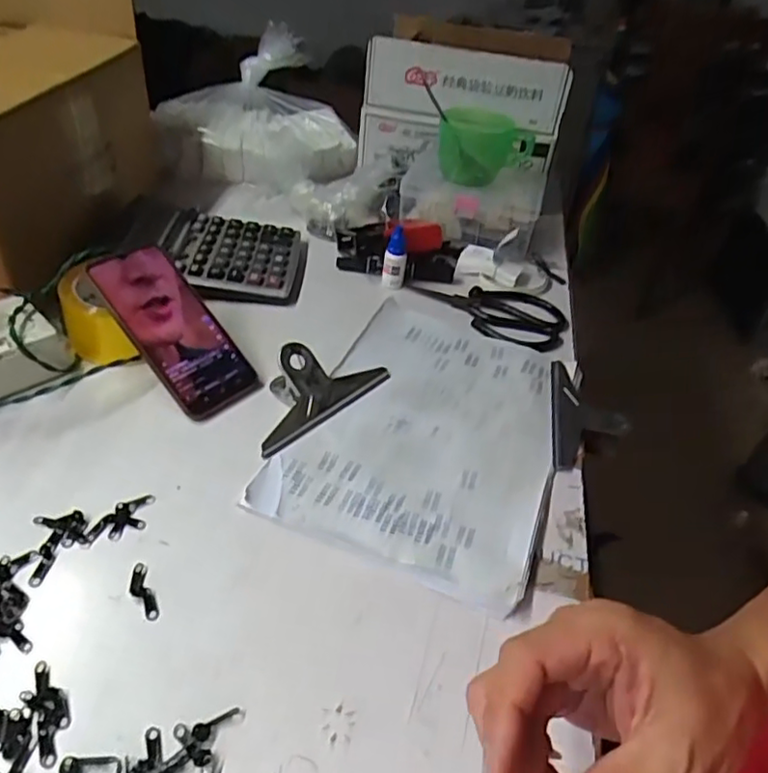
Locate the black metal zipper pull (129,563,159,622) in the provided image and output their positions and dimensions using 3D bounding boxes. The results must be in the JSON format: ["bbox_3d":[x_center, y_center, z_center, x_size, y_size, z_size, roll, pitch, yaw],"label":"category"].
[{"bbox_3d":[-0.155,0.132,0.400,0.013,0.004,0.042,-15,45,-25],"label":"black metal zipper pull"}]

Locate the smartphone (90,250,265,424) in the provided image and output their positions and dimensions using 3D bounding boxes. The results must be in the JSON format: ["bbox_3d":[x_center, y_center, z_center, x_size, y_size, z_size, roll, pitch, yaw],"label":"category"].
[{"bbox_3d":[-0.183,-0.049,0.545,0.073,0.014,0.164,-35,87,-39],"label":"smartphone"}]

